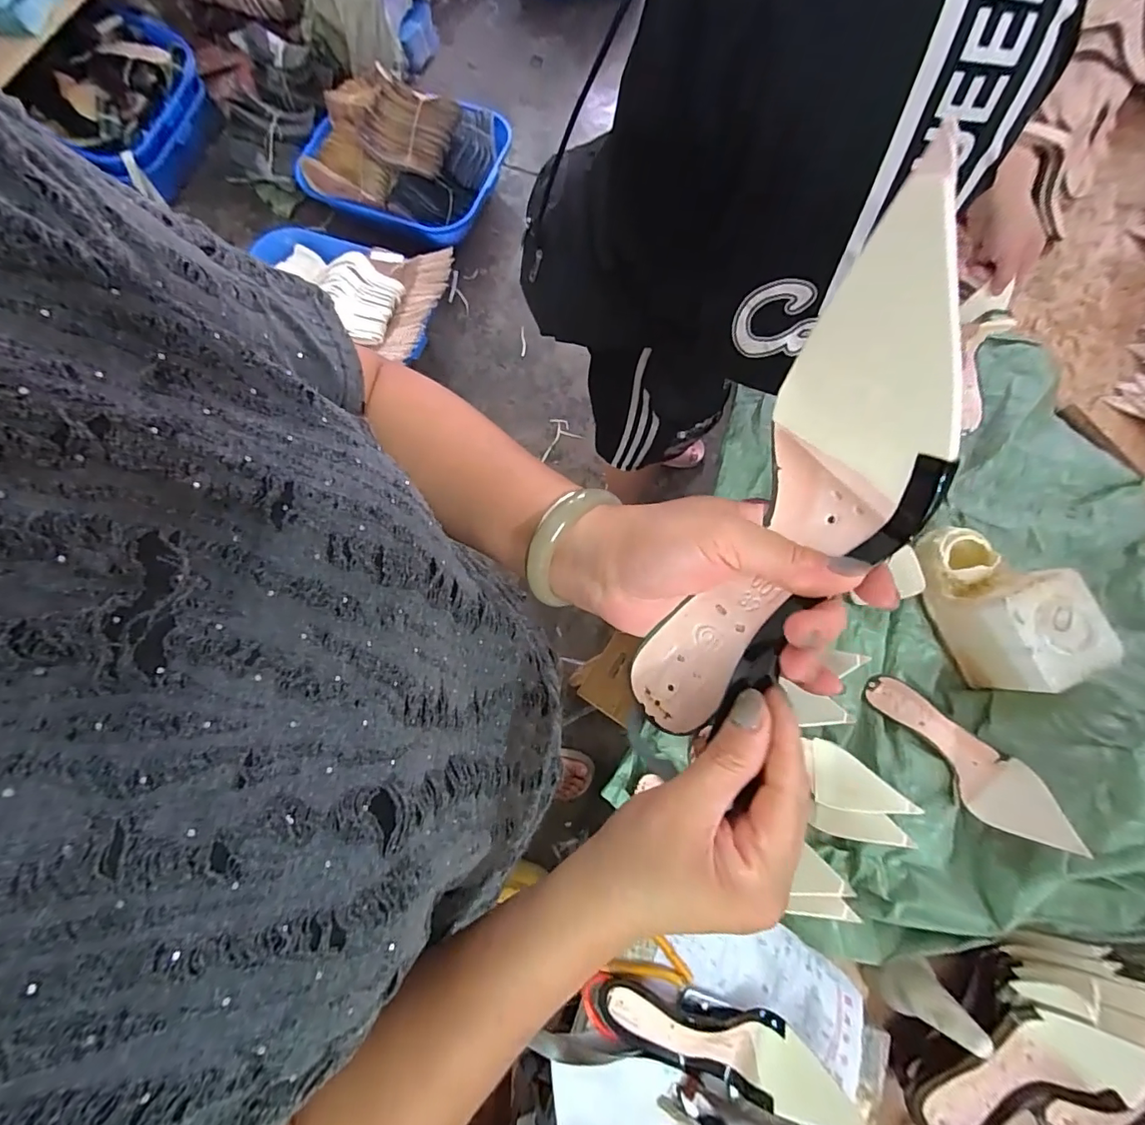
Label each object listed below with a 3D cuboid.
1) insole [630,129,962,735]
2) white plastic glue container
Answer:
[{"bbox_3d":[0.102,-0.018,0.226,0.075,0.061,0.241,24,114,7],"label":"insole"},{"bbox_3d":[0.523,0.049,0.623,0.101,0.108,0.210,-27,76,-7],"label":"white plastic glue container"}]

